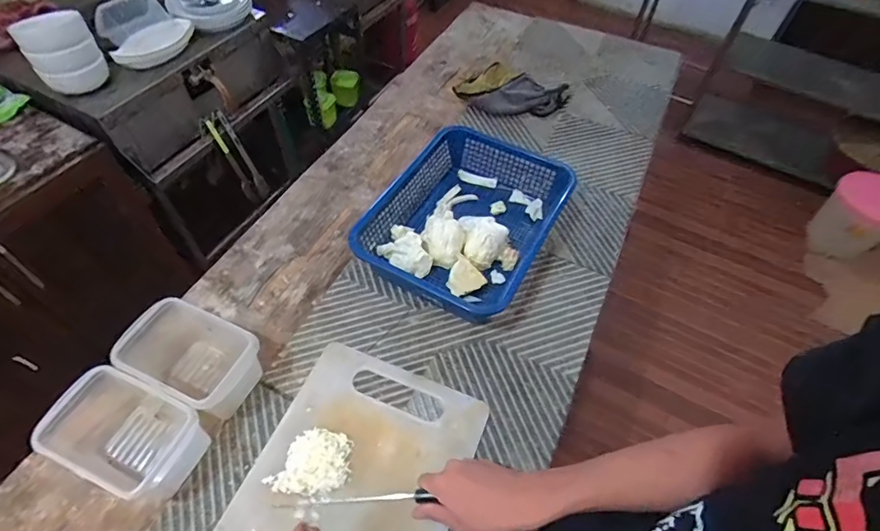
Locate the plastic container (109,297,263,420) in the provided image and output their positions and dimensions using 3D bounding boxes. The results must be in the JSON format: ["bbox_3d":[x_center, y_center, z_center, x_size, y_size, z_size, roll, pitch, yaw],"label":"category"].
[{"bbox_3d":[-0.316,0.125,0.607,0.148,0.098,0.103,22,58,12],"label":"plastic container"}]

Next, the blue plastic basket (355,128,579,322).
[{"bbox_3d":[0.035,-0.071,0.770,0.255,0.091,0.321,27,59,15],"label":"blue plastic basket"}]

